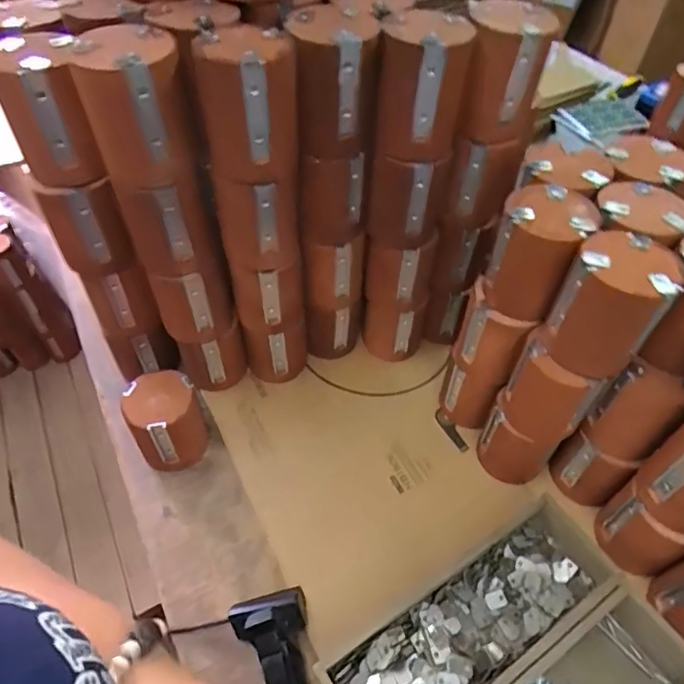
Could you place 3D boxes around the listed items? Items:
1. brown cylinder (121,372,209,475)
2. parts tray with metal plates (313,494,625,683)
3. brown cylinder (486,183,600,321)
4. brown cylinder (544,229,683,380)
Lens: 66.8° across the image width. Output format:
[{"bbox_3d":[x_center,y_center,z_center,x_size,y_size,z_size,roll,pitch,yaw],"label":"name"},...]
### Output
[{"bbox_3d":[-0.205,0.094,0.614,0.076,0.112,0.077,0,52,0],"label":"brown cylinder"},{"bbox_3d":[0.126,0.266,0.489,0.292,0.065,0.101,-28,57,-20],"label":"parts tray with metal plates"},{"bbox_3d":[0.183,-0.083,0.491,0.072,0.112,0.075,0,52,0],"label":"brown cylinder"},{"bbox_3d":[0.230,-0.031,0.446,0.081,0.102,0.076,38,61,26],"label":"brown cylinder"}]

